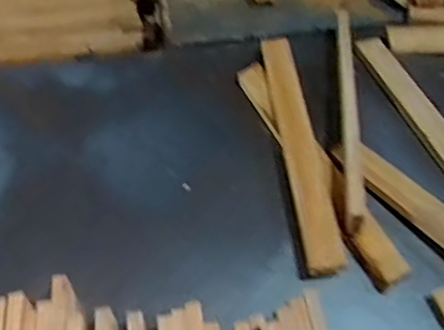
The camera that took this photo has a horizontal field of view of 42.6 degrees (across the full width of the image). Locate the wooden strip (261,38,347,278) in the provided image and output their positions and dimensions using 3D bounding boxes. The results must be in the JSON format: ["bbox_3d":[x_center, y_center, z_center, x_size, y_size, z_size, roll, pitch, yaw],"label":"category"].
[{"bbox_3d":[0.127,-0.045,0.957,0.057,0.041,0.524,-4,50,-3],"label":"wooden strip"}]

